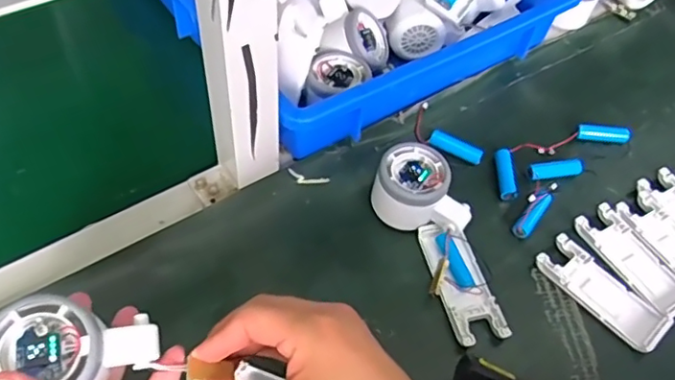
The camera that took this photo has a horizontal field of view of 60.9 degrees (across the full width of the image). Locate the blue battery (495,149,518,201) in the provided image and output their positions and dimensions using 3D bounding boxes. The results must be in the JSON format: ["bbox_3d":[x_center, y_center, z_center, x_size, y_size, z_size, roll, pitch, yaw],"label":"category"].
[{"bbox_3d":[0.153,-0.014,0.519,0.014,0.016,0.050,1,54,-4],"label":"blue battery"}]

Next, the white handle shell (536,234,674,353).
[{"bbox_3d":[0.210,0.080,0.455,0.042,0.008,0.102,-33,62,-25],"label":"white handle shell"}]

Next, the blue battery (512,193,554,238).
[{"bbox_3d":[0.165,0.021,0.483,0.015,0.013,0.044,40,94,22],"label":"blue battery"}]

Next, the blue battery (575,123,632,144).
[{"bbox_3d":[0.259,-0.055,0.559,0.052,0.015,0.015,10,54,3],"label":"blue battery"}]

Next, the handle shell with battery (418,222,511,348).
[{"bbox_3d":[0.096,0.071,0.452,0.043,0.020,0.101,-9,55,-11],"label":"handle shell with battery"}]

